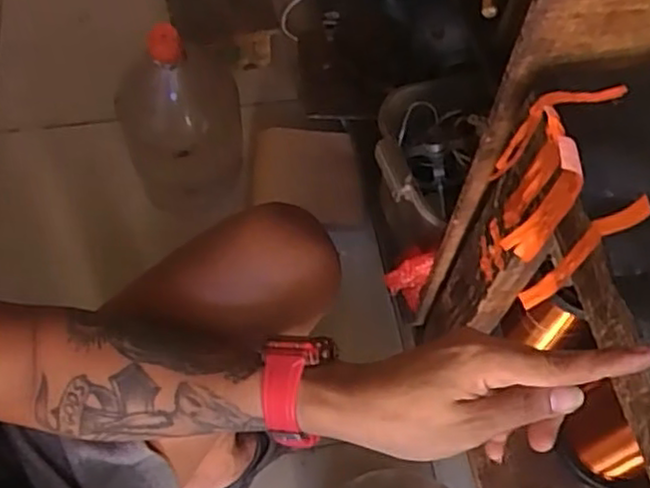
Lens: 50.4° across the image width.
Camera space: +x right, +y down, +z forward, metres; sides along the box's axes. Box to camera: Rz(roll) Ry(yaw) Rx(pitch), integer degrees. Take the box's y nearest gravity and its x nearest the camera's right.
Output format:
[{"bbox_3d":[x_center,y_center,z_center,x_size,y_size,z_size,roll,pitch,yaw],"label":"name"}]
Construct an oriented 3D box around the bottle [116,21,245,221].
[{"bbox_3d":[-0.209,-0.194,1.011,0.165,0.299,0.207,-8,61,-6],"label":"bottle"}]

